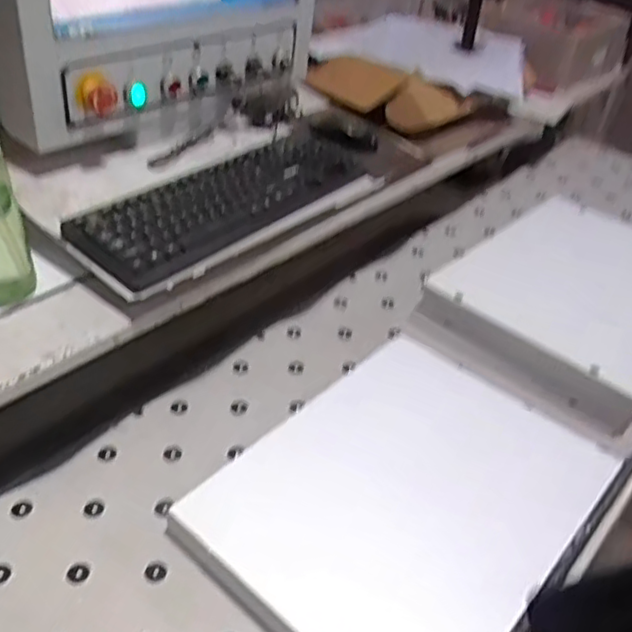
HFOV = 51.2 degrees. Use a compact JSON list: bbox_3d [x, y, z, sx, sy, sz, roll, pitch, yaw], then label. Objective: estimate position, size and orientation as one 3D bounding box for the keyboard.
[{"bbox_3d":[-0.100,-0.152,0.863,0.146,0.046,0.443,30,45,28],"label":"keyboard"}]

